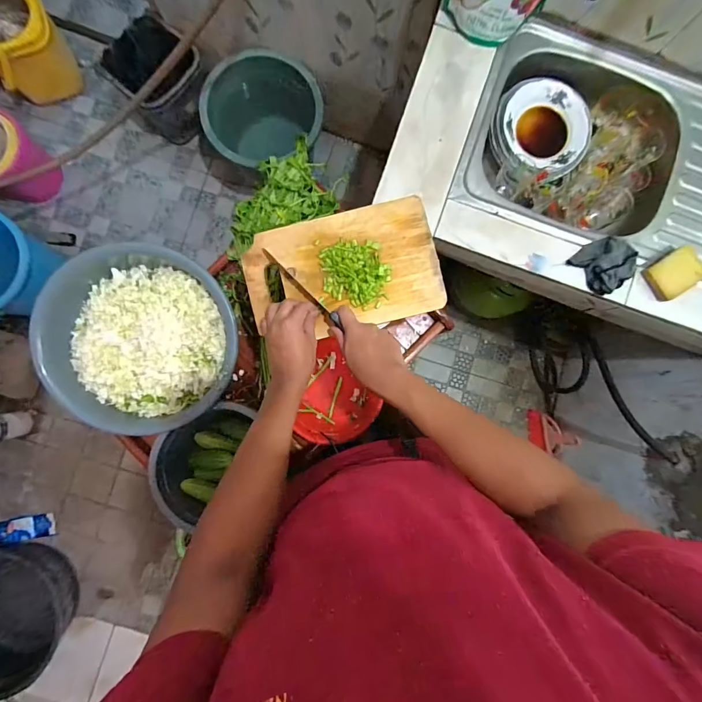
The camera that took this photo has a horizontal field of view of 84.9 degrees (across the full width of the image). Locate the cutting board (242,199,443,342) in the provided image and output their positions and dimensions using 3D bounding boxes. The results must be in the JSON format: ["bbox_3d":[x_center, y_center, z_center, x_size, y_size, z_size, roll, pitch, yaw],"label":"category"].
[{"bbox_3d":[-0.012,-0.122,0.587,0.288,0.024,0.178,-14,89,-3],"label":"cutting board"}]

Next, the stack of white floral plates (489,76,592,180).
[{"bbox_3d":[0.389,-0.453,0.785,0.199,0.054,0.185,24,87,-2],"label":"stack of white floral plates"}]

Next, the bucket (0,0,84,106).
[{"bbox_3d":[-1.047,-0.985,1.224,0.249,0.255,0.216,-36,90,-4],"label":"bucket"}]

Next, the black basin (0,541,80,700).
[{"bbox_3d":[-1.114,0.828,1.197,0.440,0.181,0.446,0,88,-3],"label":"black basin"}]

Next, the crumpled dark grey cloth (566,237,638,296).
[{"bbox_3d":[0.483,-0.168,0.729,0.100,0.047,0.102,-42,91,-3],"label":"crumpled dark grey cloth"}]

